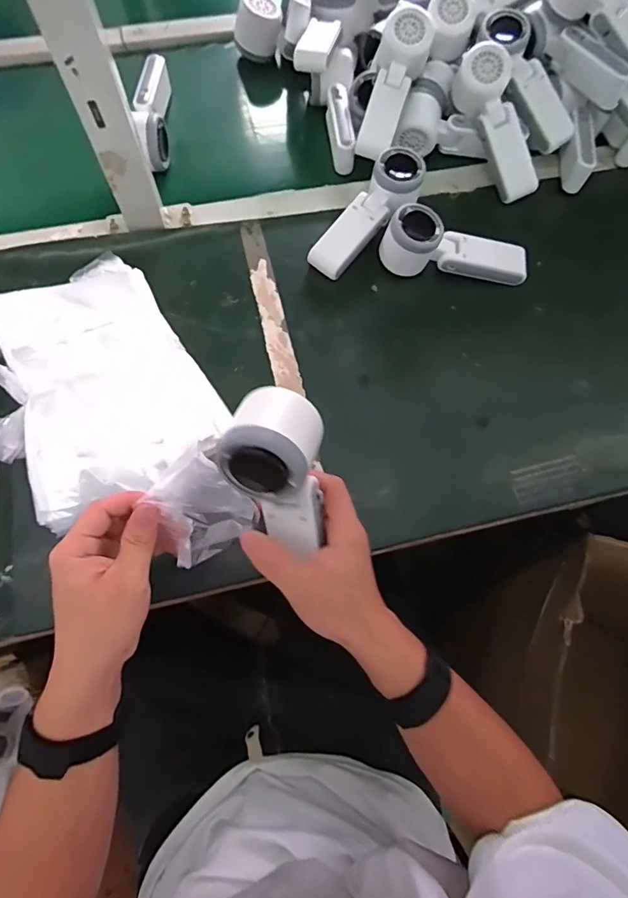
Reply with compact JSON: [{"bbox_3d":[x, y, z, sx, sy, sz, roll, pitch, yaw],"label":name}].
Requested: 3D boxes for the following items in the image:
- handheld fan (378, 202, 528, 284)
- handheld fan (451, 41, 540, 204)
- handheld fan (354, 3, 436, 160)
[{"bbox_3d":[0.160,-0.228,0.520,0.166,0.054,0.060,3,74,-1],"label":"handheld fan"},{"bbox_3d":[0.220,-0.385,0.557,0.052,0.052,0.170,-26,98,-9],"label":"handheld fan"},{"bbox_3d":[0.088,-0.425,0.547,0.063,0.046,0.174,19,92,3],"label":"handheld fan"}]

